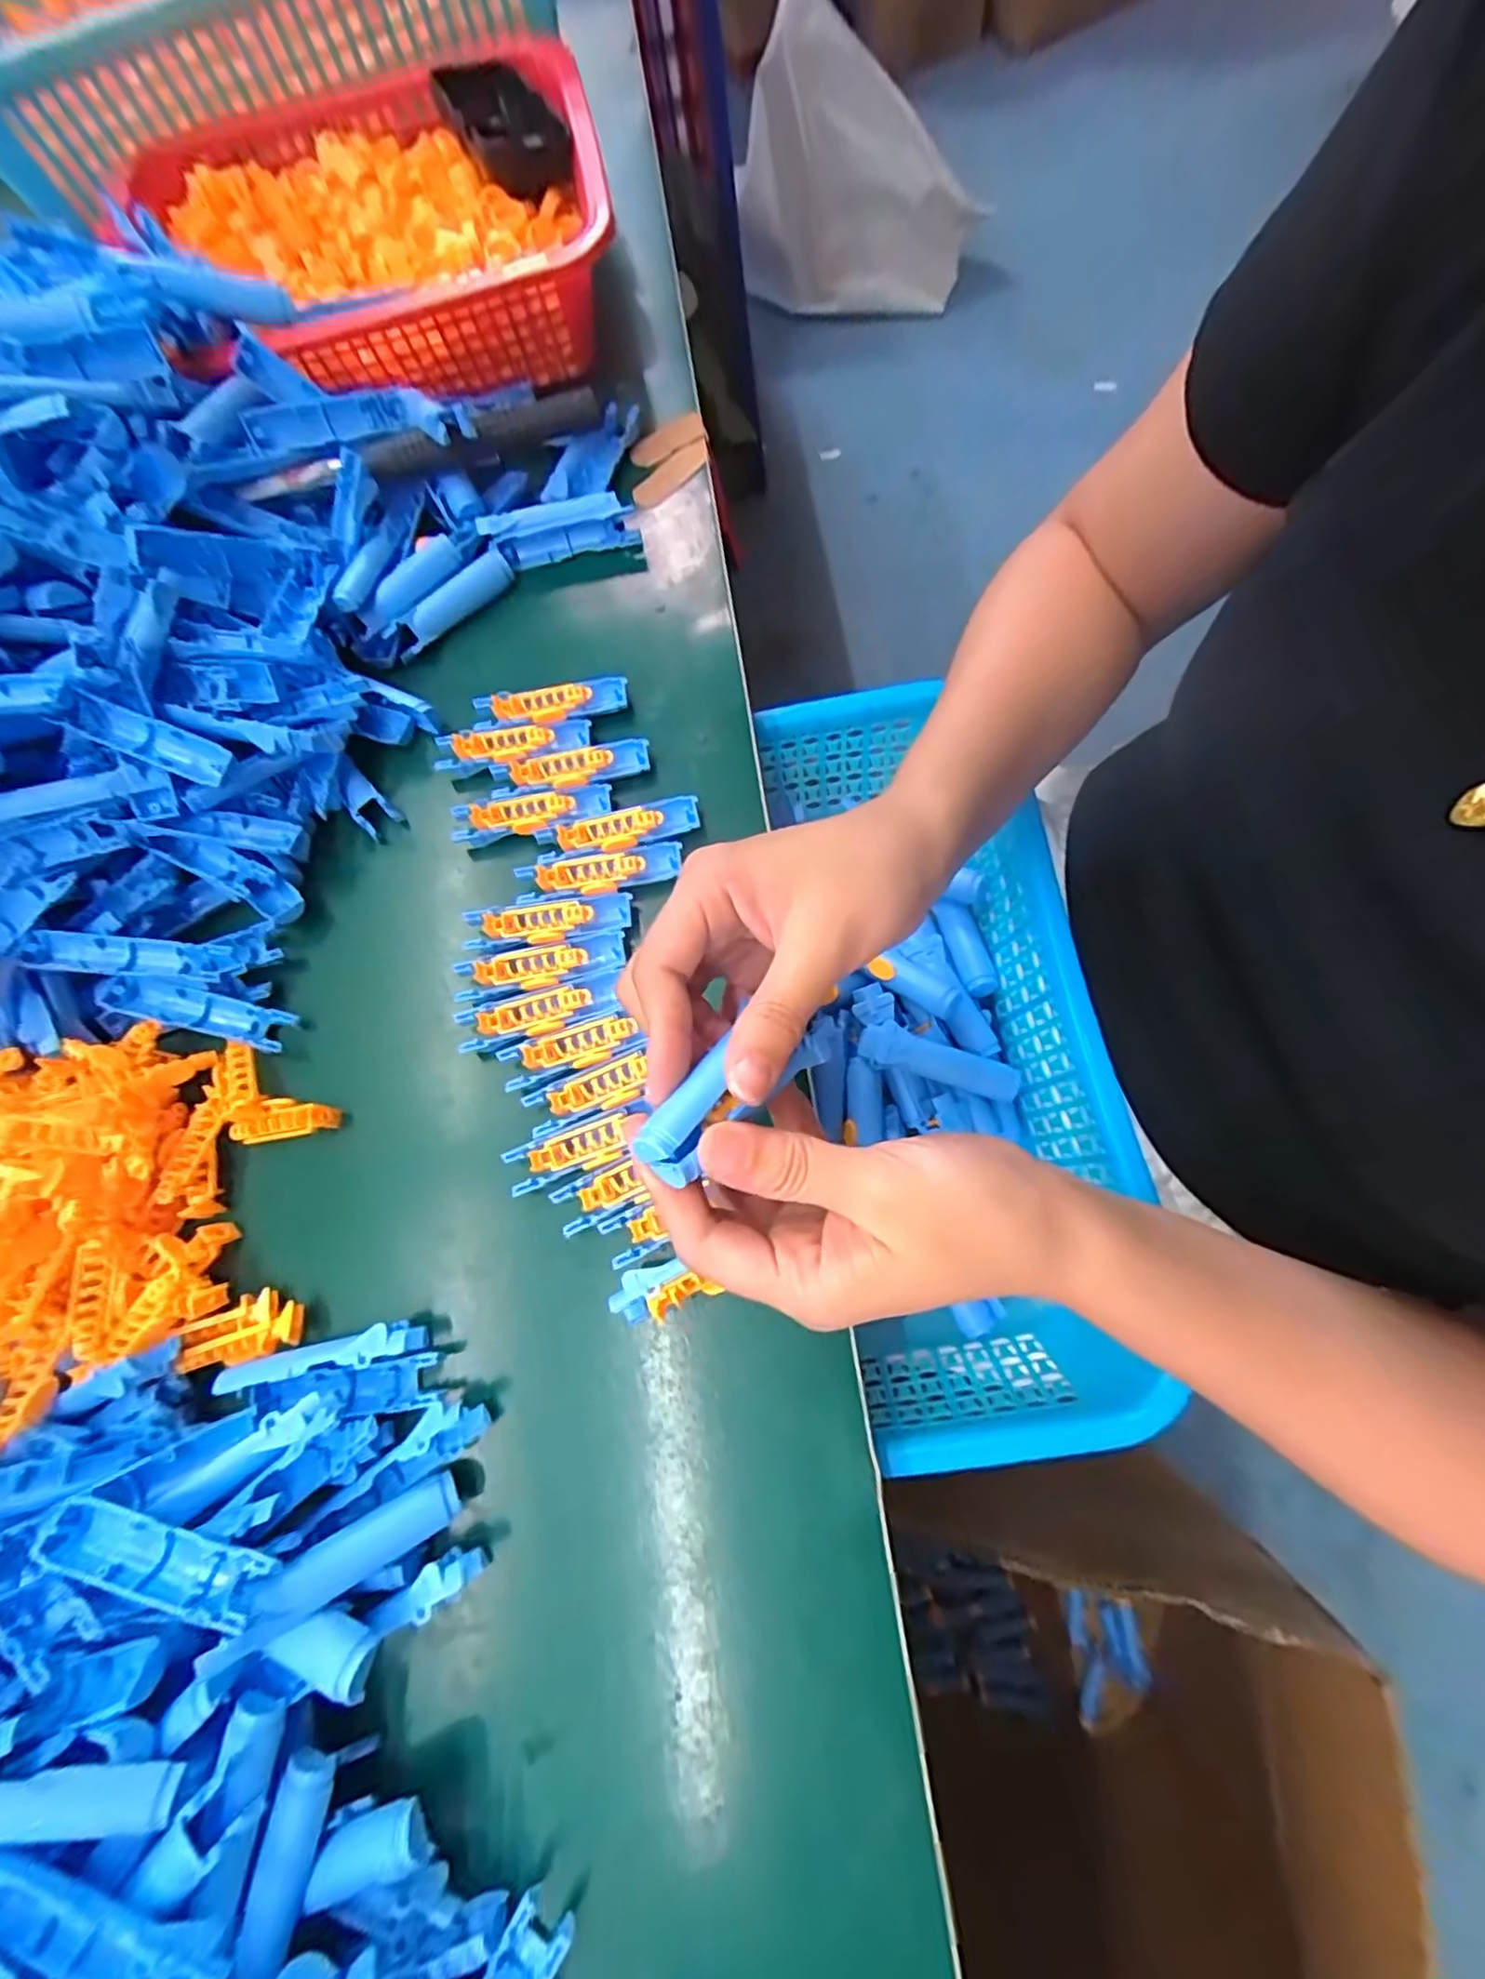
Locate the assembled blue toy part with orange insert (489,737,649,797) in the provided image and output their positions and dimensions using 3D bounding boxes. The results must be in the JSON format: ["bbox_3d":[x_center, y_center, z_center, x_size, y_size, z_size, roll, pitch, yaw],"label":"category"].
[{"bbox_3d":[-0.083,-0.108,0.327,0.077,0.010,0.022,-12,75,-4],"label":"assembled blue toy part with orange insert"}]

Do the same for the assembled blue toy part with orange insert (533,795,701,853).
[{"bbox_3d":[-0.058,-0.075,0.316,0.075,0.009,0.021,-13,75,-4],"label":"assembled blue toy part with orange insert"}]

